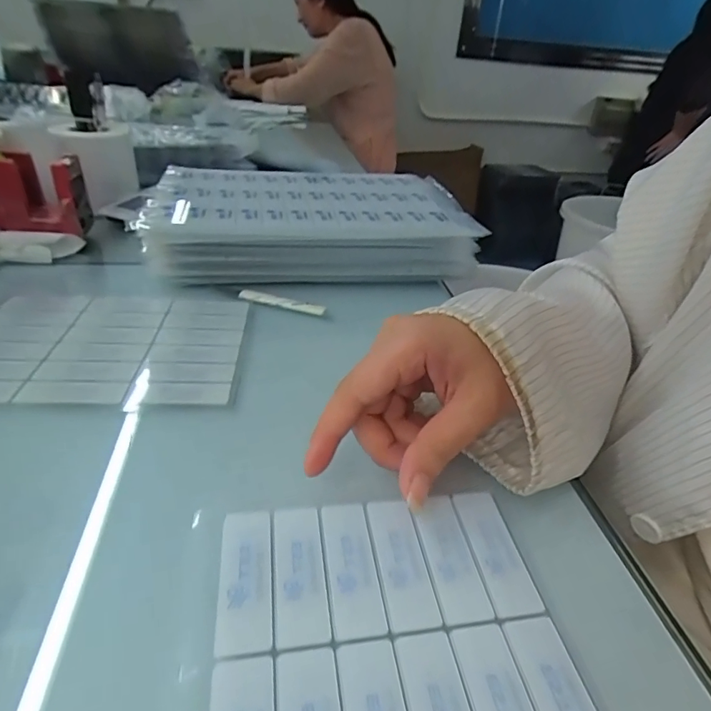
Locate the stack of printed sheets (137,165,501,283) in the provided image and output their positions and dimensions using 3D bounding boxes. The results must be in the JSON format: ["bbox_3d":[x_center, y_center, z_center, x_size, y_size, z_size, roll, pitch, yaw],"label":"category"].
[{"bbox_3d":[-0.045,-0.134,0.487,0.299,0.064,0.195,-2,34,-11],"label":"stack of printed sheets"}]

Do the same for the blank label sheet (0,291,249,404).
[{"bbox_3d":[-0.176,-0.013,0.333,0.185,0.004,0.137,2,34,-7],"label":"blank label sheet"}]

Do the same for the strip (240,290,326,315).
[{"bbox_3d":[-0.062,-0.044,0.393,0.075,0.007,0.004,13,2,10],"label":"strip"}]

